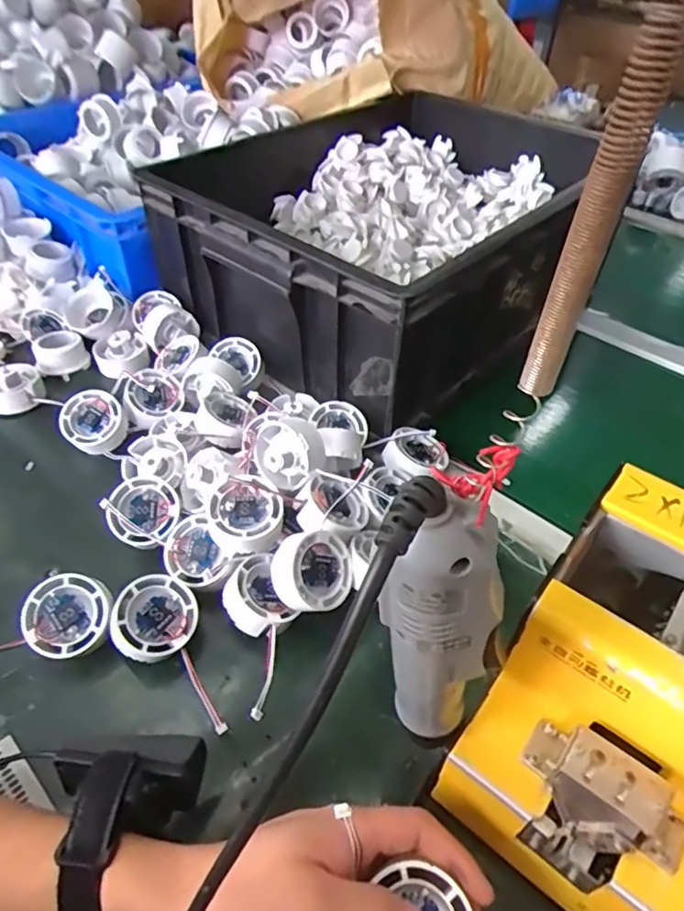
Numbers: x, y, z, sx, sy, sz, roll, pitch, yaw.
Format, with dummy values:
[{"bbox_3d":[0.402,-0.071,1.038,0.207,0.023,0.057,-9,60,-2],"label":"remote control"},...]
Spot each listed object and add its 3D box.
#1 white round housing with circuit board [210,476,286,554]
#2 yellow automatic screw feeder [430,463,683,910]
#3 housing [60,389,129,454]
[{"bbox_3d":[-0.070,0.043,0.433,0.051,0.027,0.051,3,61,-6],"label":"white round housing with circuit board"},{"bbox_3d":[0.154,0.133,0.315,0.119,0.148,0.175,30,52,25],"label":"yellow automatic screw feeder"},{"bbox_3d":[-0.227,-0.031,0.540,0.055,0.023,0.054,1,77,-6],"label":"housing"}]

